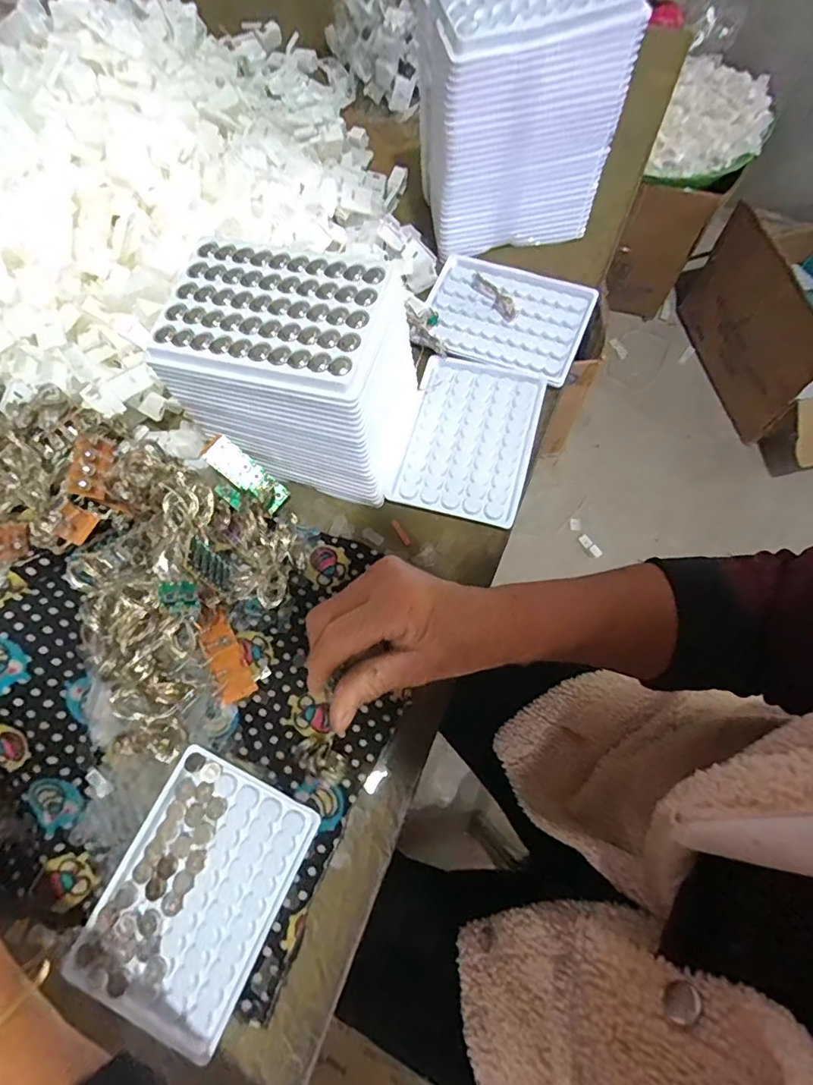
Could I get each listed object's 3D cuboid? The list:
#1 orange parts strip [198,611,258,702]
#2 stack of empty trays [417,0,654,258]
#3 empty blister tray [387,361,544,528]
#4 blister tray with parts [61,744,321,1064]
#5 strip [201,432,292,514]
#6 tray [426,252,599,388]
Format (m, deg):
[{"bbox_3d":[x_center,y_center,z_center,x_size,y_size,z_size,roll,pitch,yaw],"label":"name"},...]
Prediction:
[{"bbox_3d":[-0.118,0.075,0.346,0.021,0.004,0.056,-23,76,-26],"label":"orange parts strip"},{"bbox_3d":[0.081,-0.328,0.404,0.133,0.152,0.095,-12,71,-3],"label":"stack of empty trays"},{"bbox_3d":[0.048,-0.080,0.399,0.093,0.005,0.127,15,73,4],"label":"empty blister tray"},{"bbox_3d":[-0.119,0.198,0.303,0.094,0.010,0.126,25,73,7],"label":"blister tray with parts"},{"bbox_3d":[-0.115,-0.050,0.375,0.066,0.011,0.022,41,90,-9],"label":"strip"},{"bbox_3d":[0.081,-0.187,0.432,0.130,0.005,0.095,23,73,7],"label":"tray"}]

